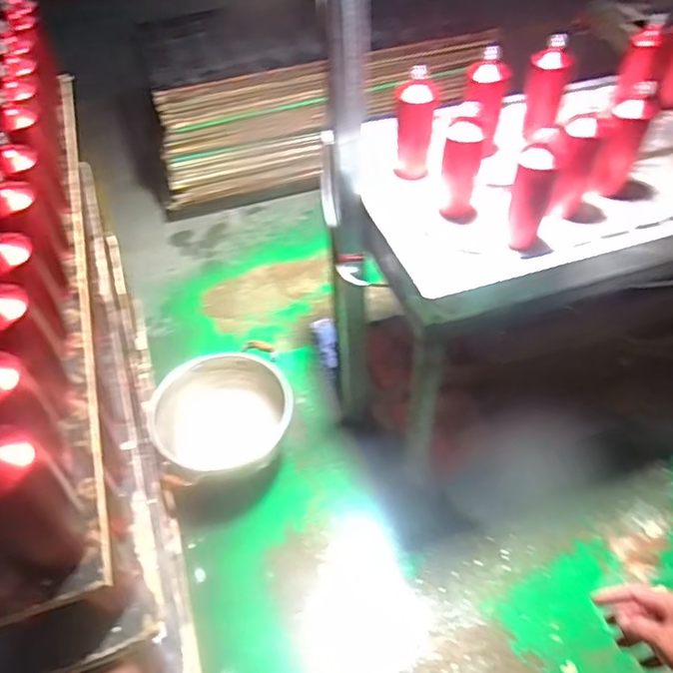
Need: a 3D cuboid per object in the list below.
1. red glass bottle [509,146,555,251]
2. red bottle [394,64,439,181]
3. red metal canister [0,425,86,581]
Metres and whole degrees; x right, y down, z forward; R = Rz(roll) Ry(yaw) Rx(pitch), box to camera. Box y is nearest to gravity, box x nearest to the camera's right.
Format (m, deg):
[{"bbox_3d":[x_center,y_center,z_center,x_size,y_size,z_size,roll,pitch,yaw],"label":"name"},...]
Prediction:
[{"bbox_3d":[0.324,-0.230,1.013,0.055,0.170,0.050,5,49,7],"label":"red glass bottle"},{"bbox_3d":[0.147,-0.400,1.147,0.077,0.195,0.061,2,49,4],"label":"red bottle"},{"bbox_3d":[-0.294,0.157,0.567,0.065,0.186,0.080,31,57,26],"label":"red metal canister"}]

